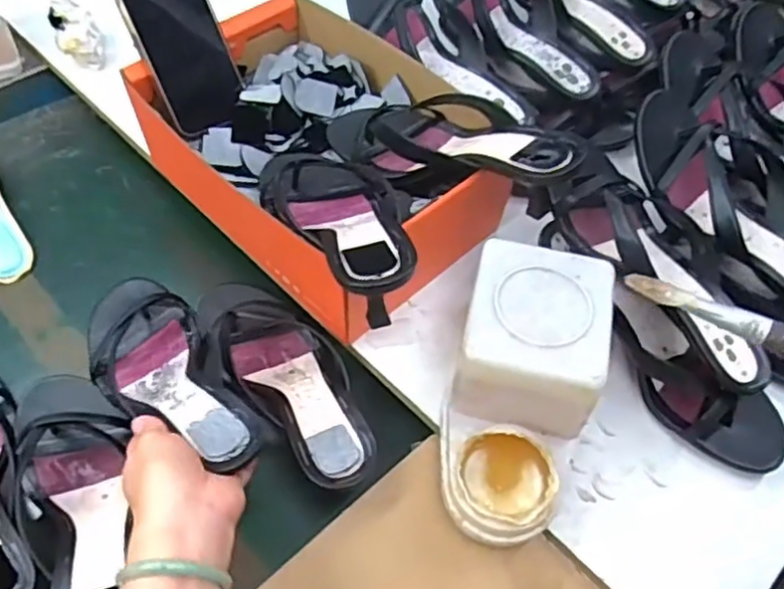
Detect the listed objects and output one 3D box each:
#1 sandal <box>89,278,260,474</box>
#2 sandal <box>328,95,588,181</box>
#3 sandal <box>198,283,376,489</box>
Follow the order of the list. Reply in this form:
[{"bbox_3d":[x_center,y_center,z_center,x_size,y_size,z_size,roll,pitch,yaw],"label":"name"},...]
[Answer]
[{"bbox_3d":[-0.176,0.060,0.520,0.090,0.042,0.231,-32,43,-22],"label":"sandal"},{"bbox_3d":[0.045,-0.130,0.553,0.247,0.048,0.095,17,52,37],"label":"sandal"},{"bbox_3d":[-0.086,0.057,0.541,0.085,0.060,0.234,-27,46,-20],"label":"sandal"}]

